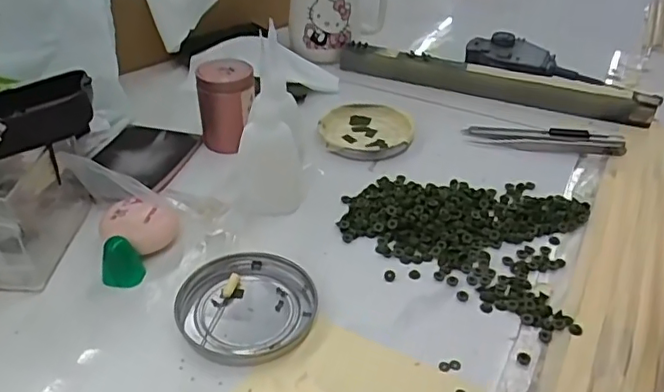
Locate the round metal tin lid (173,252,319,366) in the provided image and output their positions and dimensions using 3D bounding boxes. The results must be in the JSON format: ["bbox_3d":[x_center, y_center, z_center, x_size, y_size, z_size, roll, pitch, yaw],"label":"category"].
[{"bbox_3d":[-0.049,0.063,0.343,0.077,0.009,0.076,1,37,-1],"label":"round metal tin lid"}]

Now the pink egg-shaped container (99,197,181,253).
[{"bbox_3d":[-0.123,0.018,0.376,0.050,0.031,0.030,3,37,1],"label":"pink egg-shaped container"}]

